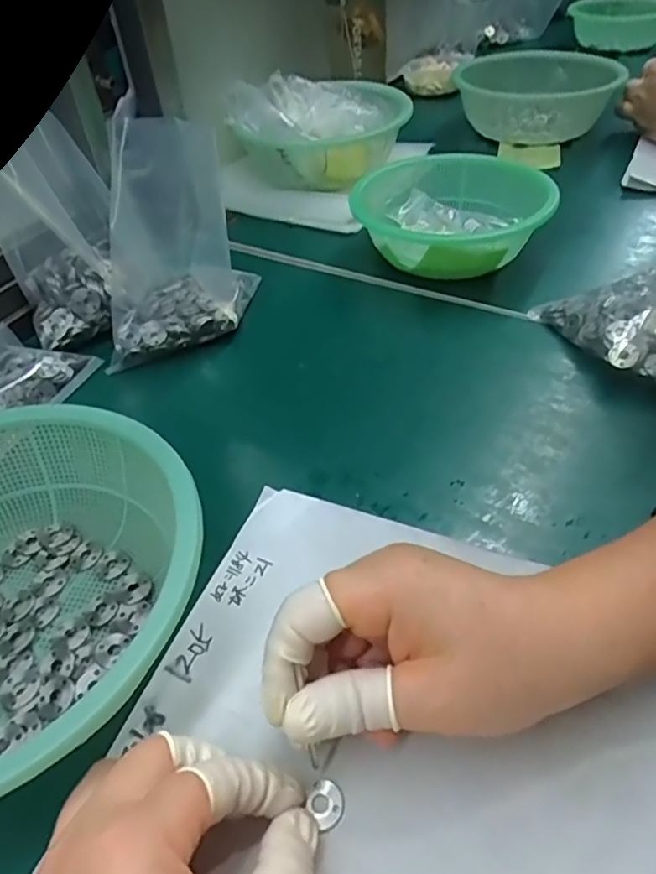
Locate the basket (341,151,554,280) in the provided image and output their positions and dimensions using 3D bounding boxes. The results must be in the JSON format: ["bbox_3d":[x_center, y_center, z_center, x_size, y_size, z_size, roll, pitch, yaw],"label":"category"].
[{"bbox_3d":[0.104,-0.185,0.504,0.162,0.057,0.163,11,46,17],"label":"basket"}]

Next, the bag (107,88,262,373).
[{"bbox_3d":[-0.119,-0.160,0.477,0.114,0.056,0.220,-8,73,-2],"label":"bag"}]

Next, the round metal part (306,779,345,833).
[{"bbox_3d":[-0.001,0.137,0.222,0.014,0.004,0.014,-3,44,3],"label":"round metal part"}]

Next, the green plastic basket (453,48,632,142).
[{"bbox_3d":[0.243,-0.423,0.728,0.169,0.072,0.214,0,44,6],"label":"green plastic basket"}]

